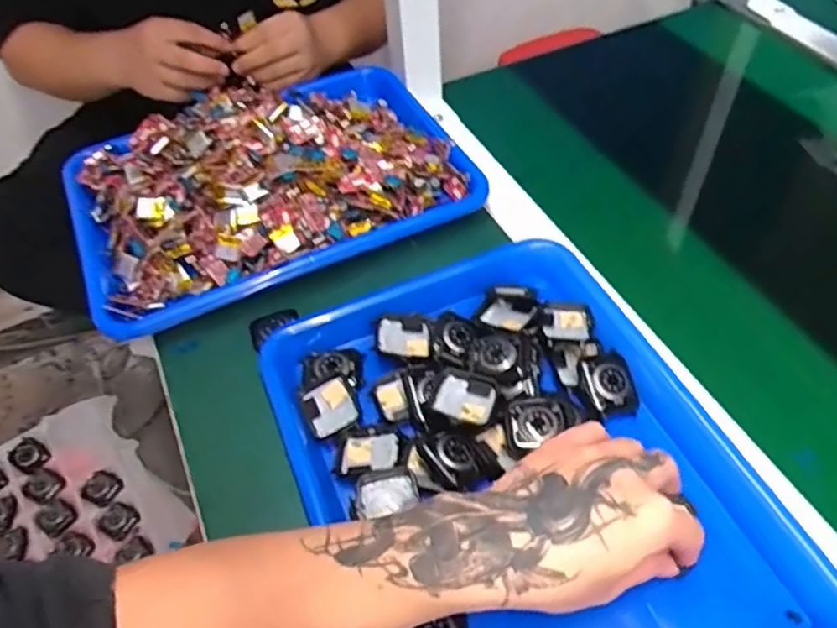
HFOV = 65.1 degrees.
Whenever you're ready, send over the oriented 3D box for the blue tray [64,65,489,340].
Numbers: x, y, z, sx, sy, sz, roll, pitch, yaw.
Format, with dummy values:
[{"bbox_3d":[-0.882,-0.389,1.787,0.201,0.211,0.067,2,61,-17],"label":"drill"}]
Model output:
[{"bbox_3d":[-0.133,-0.127,0.577,0.341,0.055,0.241,-24,53,-13],"label":"blue tray"}]

